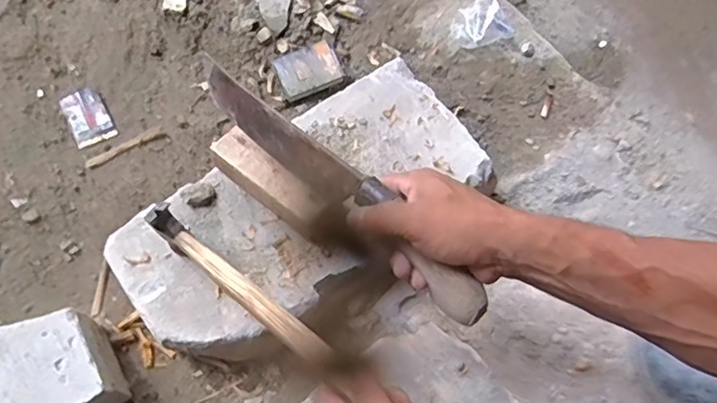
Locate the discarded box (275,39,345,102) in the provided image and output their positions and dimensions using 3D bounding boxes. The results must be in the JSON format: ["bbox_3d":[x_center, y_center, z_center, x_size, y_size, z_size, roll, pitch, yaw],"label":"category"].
[{"bbox_3d":[-0.070,-0.188,0.807,0.089,0.027,0.063,-19,72,-8],"label":"discarded box"}]

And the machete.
[{"bbox_3d":[-0.022,-0.018,0.514,0.341,0.057,0.034,40,74,22],"label":"machete"}]

